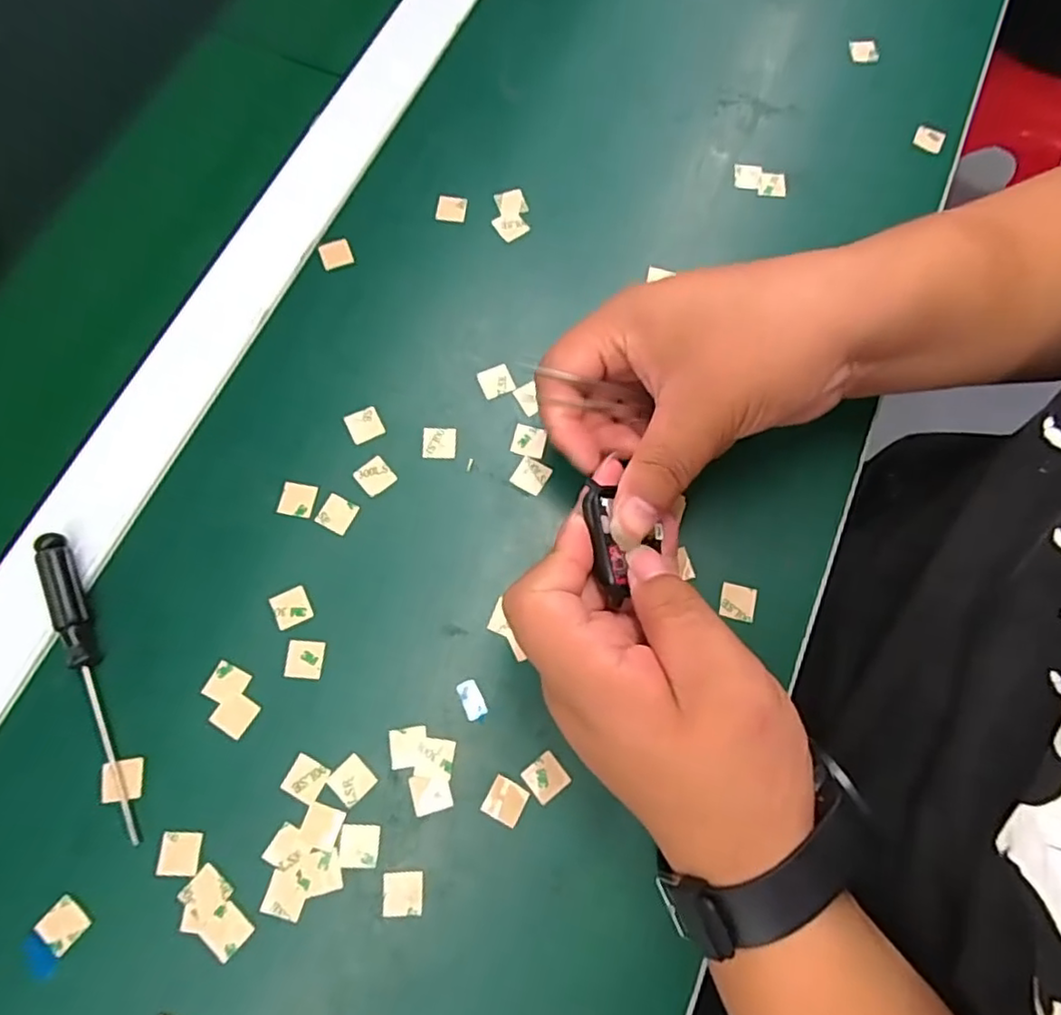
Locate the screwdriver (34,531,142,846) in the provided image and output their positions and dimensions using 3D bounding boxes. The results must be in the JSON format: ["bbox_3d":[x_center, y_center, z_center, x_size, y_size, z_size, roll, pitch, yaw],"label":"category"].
[{"bbox_3d":[-0.184,0.072,0.267,0.013,0.013,0.131,-21,75,-7],"label":"screwdriver"}]

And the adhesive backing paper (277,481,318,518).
[{"bbox_3d":[-0.108,-0.004,0.300,0.016,0.004,0.016,10,74,2],"label":"adhesive backing paper"}]

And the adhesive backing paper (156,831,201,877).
[{"bbox_3d":[-0.139,0.136,0.254,0.016,0.004,0.015,2,73,0],"label":"adhesive backing paper"}]

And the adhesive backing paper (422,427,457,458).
[{"bbox_3d":[-0.044,-0.031,0.310,0.016,0.004,0.016,1,73,-3],"label":"adhesive backing paper"}]

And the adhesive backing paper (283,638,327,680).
[{"bbox_3d":[-0.097,0.065,0.278,0.016,0.004,0.016,5,73,-1],"label":"adhesive backing paper"}]

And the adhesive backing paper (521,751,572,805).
[{"bbox_3d":[0.006,0.111,0.266,0.015,0.004,0.015,-38,71,-12],"label":"adhesive backing paper"}]

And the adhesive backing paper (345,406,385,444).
[{"bbox_3d":[-0.080,-0.040,0.311,0.016,0.004,0.017,-27,78,-9],"label":"adhesive backing paper"}]

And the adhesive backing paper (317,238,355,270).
[{"bbox_3d":[-0.102,-0.133,0.340,0.016,0.004,0.016,-21,79,-2],"label":"adhesive backing paper"}]

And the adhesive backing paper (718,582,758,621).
[{"bbox_3d":[0.093,0.042,0.290,0.015,0.004,0.016,14,69,9],"label":"adhesive backing paper"}]

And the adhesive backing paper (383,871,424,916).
[{"bbox_3d":[-0.050,0.151,0.253,0.015,0.004,0.015,0,64,-4],"label":"adhesive backing paper"}]

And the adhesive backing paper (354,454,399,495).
[{"bbox_3d":[-0.073,-0.015,0.304,0.015,0.004,0.016,-39,78,-12],"label":"adhesive backing paper"}]

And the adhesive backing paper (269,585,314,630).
[{"bbox_3d":[-0.105,0.044,0.285,0.016,0.004,0.016,-28,76,-12],"label":"adhesive backing paper"}]

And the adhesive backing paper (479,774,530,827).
[{"bbox_3d":[-0.010,0.120,0.264,0.016,0.004,0.015,27,72,9],"label":"adhesive backing paper"}]

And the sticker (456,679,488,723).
[{"bbox_3d":[-0.025,0.083,0.275,0.009,0.004,0.018,-26,76,-12],"label":"sticker"}]

